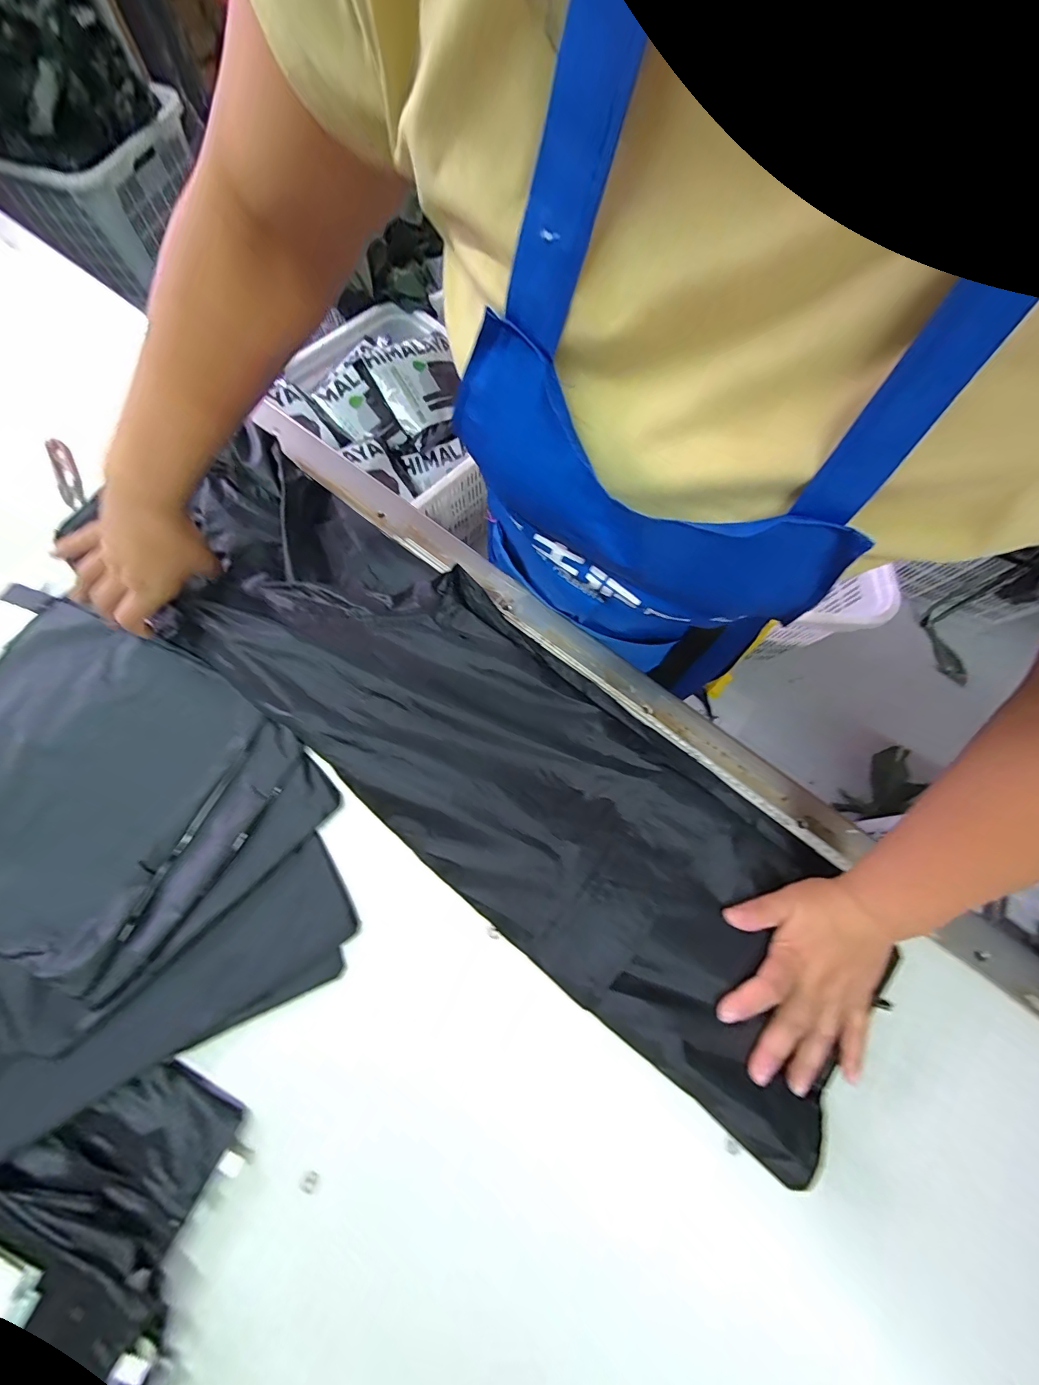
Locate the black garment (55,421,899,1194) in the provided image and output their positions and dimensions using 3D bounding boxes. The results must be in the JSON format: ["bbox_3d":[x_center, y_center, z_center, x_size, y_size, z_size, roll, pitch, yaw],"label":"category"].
[{"bbox_3d":[-0.039,0.038,0.404,0.785,0.058,0.225,37,71,8],"label":"black garment"}]

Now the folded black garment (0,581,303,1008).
[{"bbox_3d":[-0.415,0.070,0.397,0.348,0.018,0.264,25,73,6],"label":"folded black garment"}]

